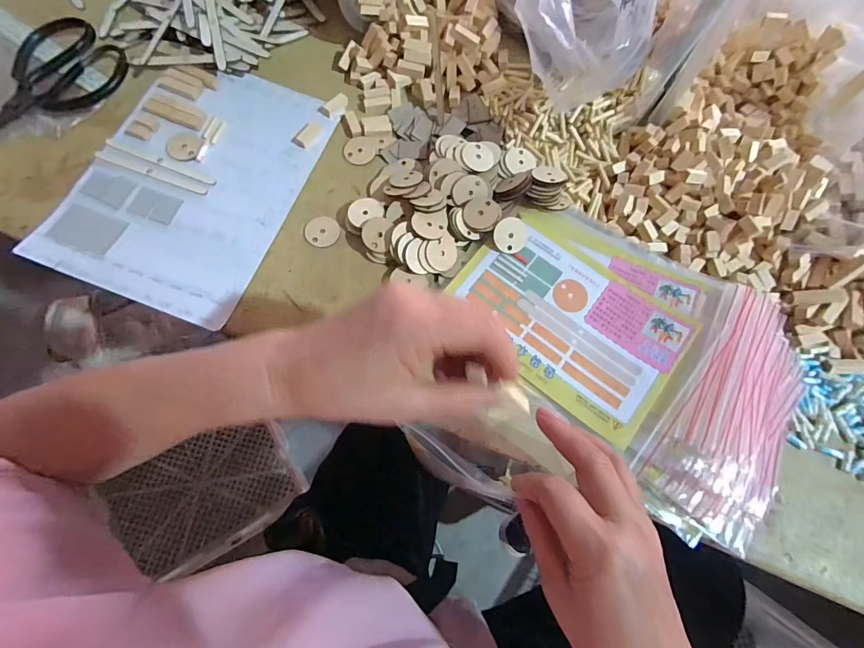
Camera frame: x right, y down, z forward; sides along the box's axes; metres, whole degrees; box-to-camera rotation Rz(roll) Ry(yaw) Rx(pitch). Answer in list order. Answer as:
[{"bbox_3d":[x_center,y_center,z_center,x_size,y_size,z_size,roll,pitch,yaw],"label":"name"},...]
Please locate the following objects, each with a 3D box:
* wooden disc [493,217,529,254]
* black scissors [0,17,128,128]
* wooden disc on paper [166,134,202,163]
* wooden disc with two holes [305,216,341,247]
[{"bbox_3d":[0.076,-0.086,0.397,0.033,0.004,0.033,-1,95,-12],"label":"wooden disc"},{"bbox_3d":[-0.417,-0.245,0.426,0.099,0.017,0.183,41,75,8],"label":"black scissors"},{"bbox_3d":[-0.256,-0.182,0.423,0.034,0.004,0.030,13,73,2],"label":"wooden disc on paper"},{"bbox_3d":[-0.109,-0.092,0.408,0.033,0.004,0.032,1,73,-2],"label":"wooden disc with two holes"}]

